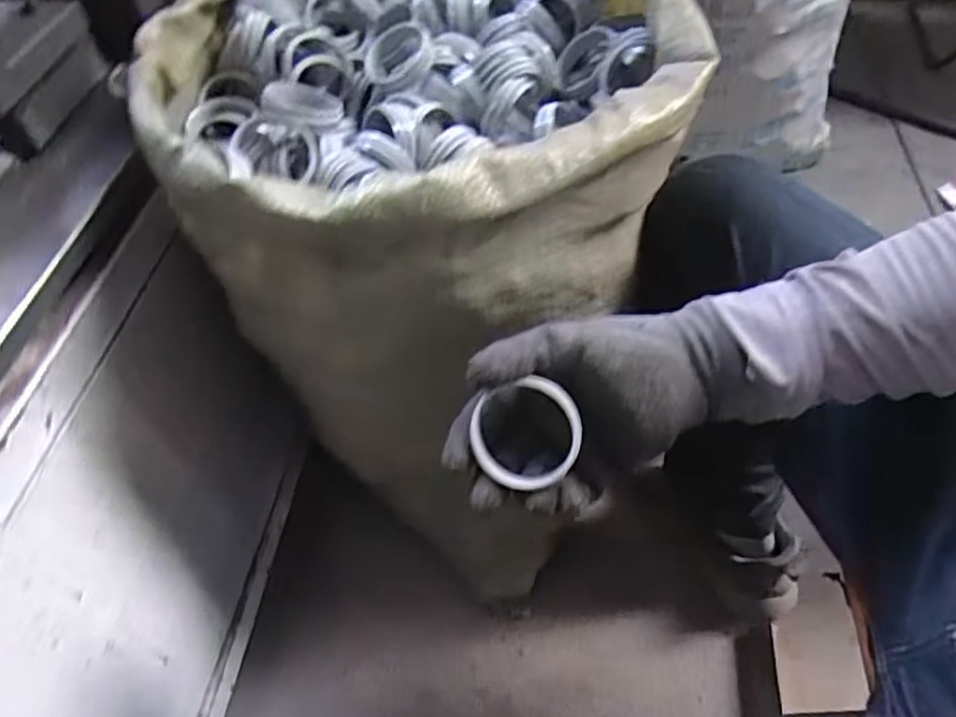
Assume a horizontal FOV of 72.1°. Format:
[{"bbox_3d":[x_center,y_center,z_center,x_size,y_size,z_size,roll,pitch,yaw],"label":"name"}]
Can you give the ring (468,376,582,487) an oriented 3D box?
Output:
[{"bbox_3d":[0.027,0.042,0.358,0.056,0.012,0.054,1,96,7],"label":"ring"}]

